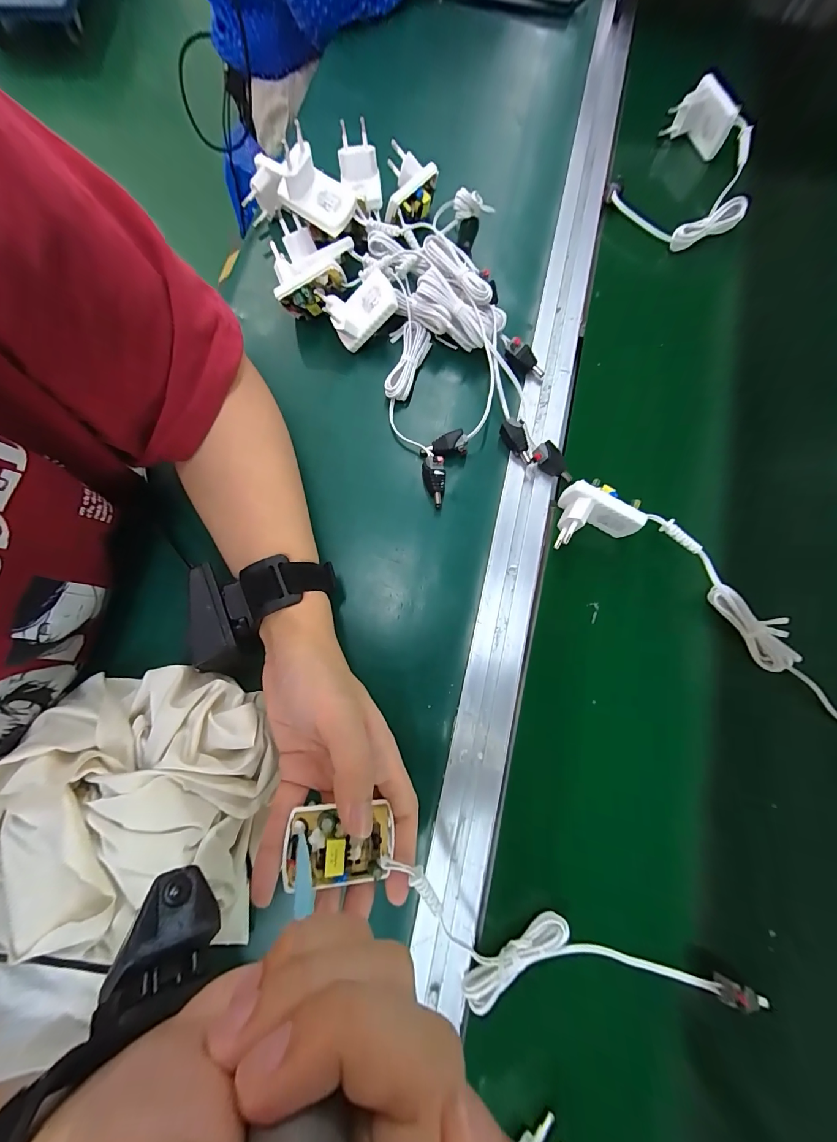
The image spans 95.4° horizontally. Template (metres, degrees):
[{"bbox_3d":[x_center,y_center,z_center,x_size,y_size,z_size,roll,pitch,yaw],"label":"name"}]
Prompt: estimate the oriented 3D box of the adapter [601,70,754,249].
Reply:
[{"bbox_3d":[0.285,-0.407,0.386,0.122,0.049,0.185,36,79,6],"label":"adapter"}]

